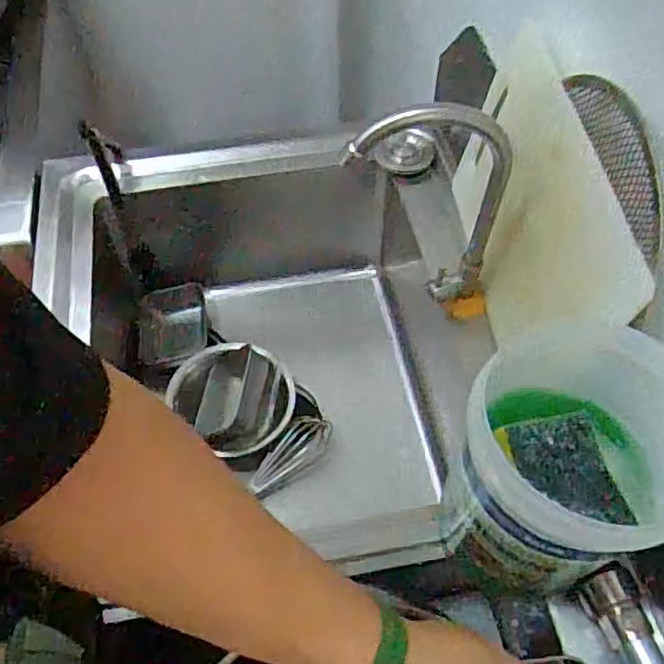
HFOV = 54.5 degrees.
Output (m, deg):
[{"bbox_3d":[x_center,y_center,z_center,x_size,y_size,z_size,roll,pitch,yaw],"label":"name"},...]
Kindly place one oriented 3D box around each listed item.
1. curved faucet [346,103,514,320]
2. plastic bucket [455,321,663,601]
[{"bbox_3d":[0.092,-0.102,0.639,0.157,0.267,0.049,-10,57,-6],"label":"curved faucet"},{"bbox_3d":[0.186,0.109,0.515,0.160,0.171,0.160,0,56,0],"label":"plastic bucket"}]

